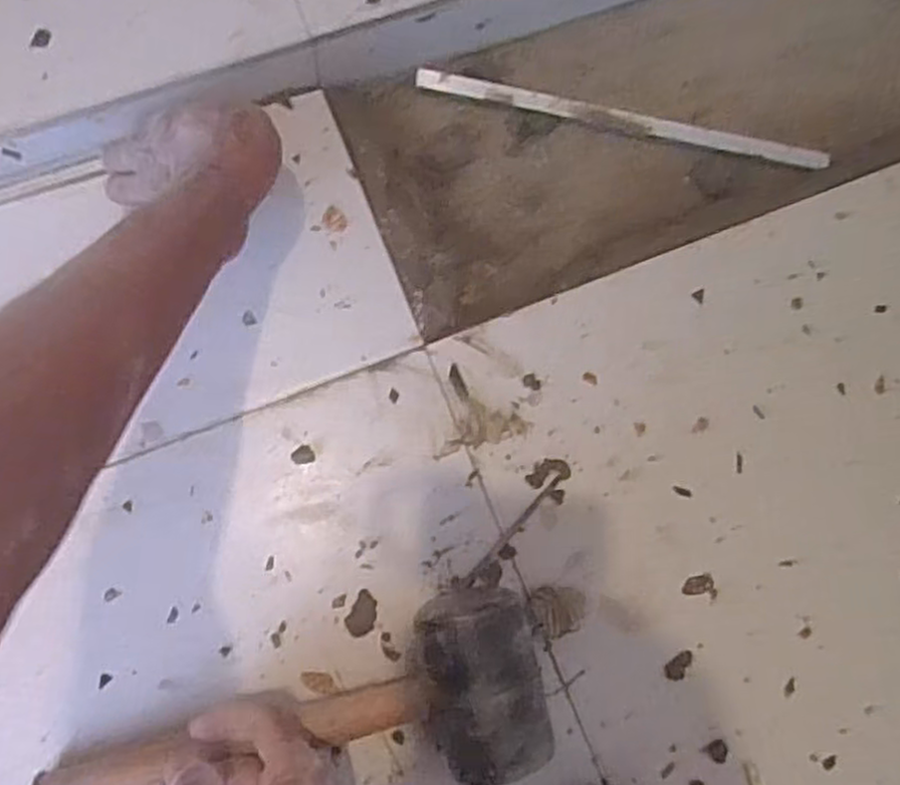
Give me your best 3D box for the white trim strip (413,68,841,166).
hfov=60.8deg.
[{"bbox_3d":[0.130,-0.201,0.571,0.308,0.010,0.012,11,81,-4],"label":"white trim strip"}]

